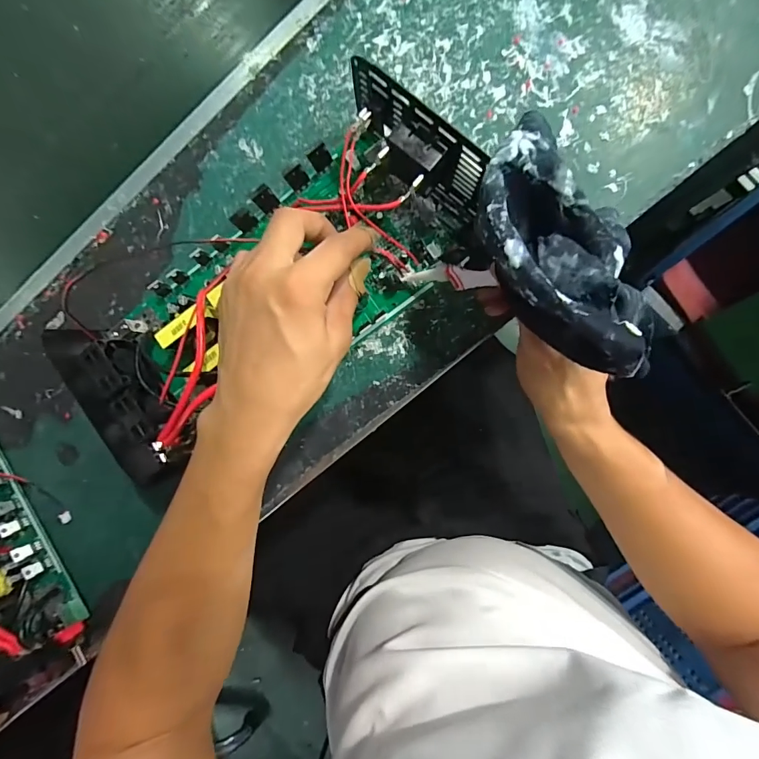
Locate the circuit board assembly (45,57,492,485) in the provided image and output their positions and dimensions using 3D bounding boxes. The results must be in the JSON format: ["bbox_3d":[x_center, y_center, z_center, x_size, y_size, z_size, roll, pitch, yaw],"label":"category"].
[{"bbox_3d":[-0.072,-0.072,0.288,0.314,0.086,0.137,-33,88,1],"label":"circuit board assembly"}]

